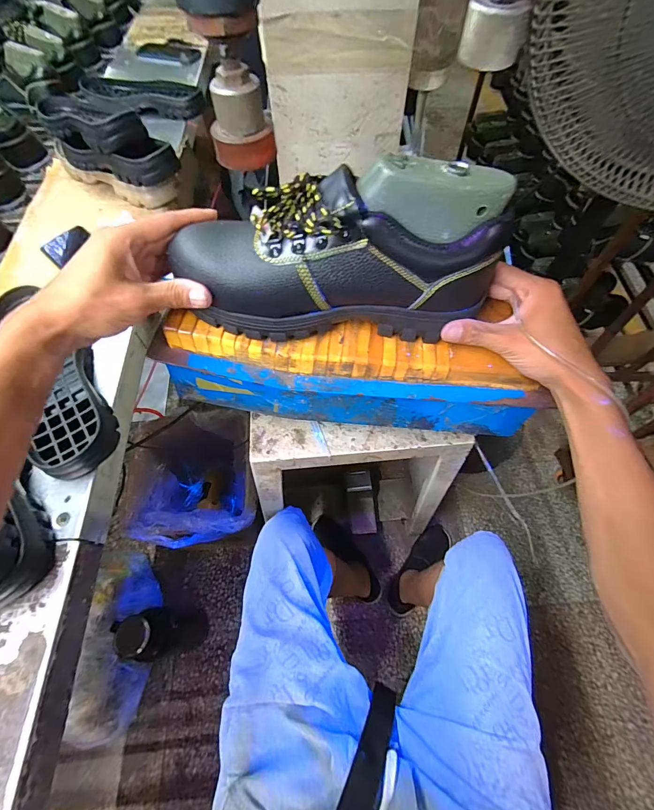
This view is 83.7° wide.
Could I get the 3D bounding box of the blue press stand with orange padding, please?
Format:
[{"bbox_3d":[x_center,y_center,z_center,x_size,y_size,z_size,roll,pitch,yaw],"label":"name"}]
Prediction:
[{"bbox_3d":[0.026,-0.042,0.399,0.378,0.124,0.110,2,61,0],"label":"blue press stand with orange padding"}]

